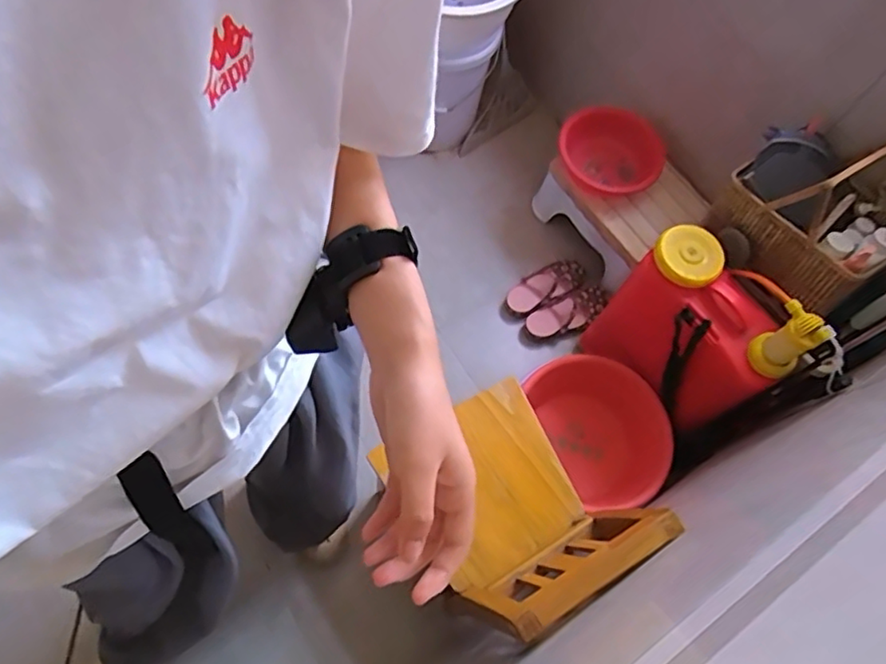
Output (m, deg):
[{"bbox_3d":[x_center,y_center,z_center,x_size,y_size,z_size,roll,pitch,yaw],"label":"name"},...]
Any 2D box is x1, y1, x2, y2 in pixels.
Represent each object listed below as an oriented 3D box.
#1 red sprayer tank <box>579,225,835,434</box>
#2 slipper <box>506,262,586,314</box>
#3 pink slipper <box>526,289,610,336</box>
[{"bbox_3d":[0.498,-0.004,1.258,0.161,0.419,0.345,-31,69,-18],"label":"red sprayer tank"},{"bbox_3d":[0.259,-0.114,1.578,0.221,0.048,0.097,-31,69,-18],"label":"slipper"},{"bbox_3d":[0.312,-0.045,1.543,0.217,0.053,0.095,-30,69,-18],"label":"pink slipper"}]

